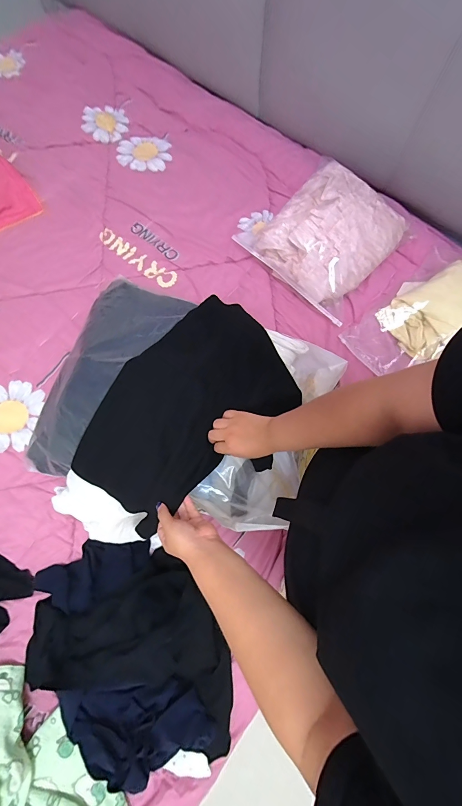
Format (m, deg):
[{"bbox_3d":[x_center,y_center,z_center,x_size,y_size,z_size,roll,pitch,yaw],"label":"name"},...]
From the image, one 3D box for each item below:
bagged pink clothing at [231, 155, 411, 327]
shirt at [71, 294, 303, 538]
[{"bbox_3d":[0.225,-0.436,0.801,0.349,0.130,0.303,41,80,9],"label":"bagged pink clothing"},{"bbox_3d":[-0.076,-0.005,0.620,0.311,0.132,0.467,33,79,7],"label":"shirt"}]

